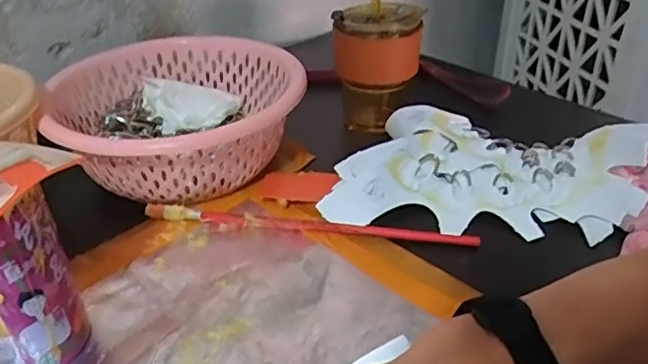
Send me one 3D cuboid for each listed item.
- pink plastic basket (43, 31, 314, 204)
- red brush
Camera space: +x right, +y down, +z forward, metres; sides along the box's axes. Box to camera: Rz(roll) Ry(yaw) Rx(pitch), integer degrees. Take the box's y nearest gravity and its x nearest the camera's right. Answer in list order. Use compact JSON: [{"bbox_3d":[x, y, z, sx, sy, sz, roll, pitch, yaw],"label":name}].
[{"bbox_3d":[-0.135,-0.058,0.519,0.212,0.089,0.190,-19,37,-28],"label":"pink plastic basket"},{"bbox_3d":[-0.013,0.034,0.439,0.260,0.011,0.014,4,32,6],"label":"red brush"}]

